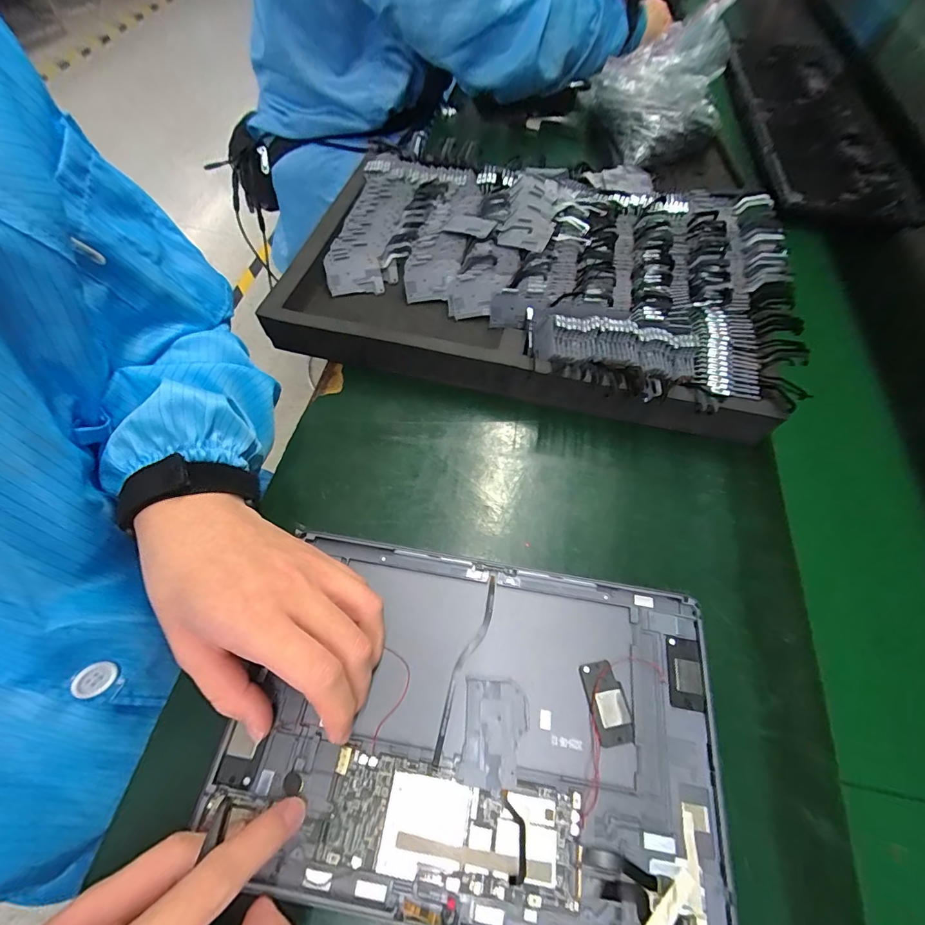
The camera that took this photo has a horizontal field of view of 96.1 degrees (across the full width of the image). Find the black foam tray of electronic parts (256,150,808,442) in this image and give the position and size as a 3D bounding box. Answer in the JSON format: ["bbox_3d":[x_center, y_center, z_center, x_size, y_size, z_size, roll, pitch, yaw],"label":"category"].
[{"bbox_3d":[0.073,-0.184,0.412,0.440,0.063,0.306,12,61,5],"label":"black foam tray of electronic parts"}]

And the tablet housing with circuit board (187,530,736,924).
[{"bbox_3d":[0.010,0.139,0.226,0.247,0.011,0.166,9,60,3],"label":"tablet housing with circuit board"}]

